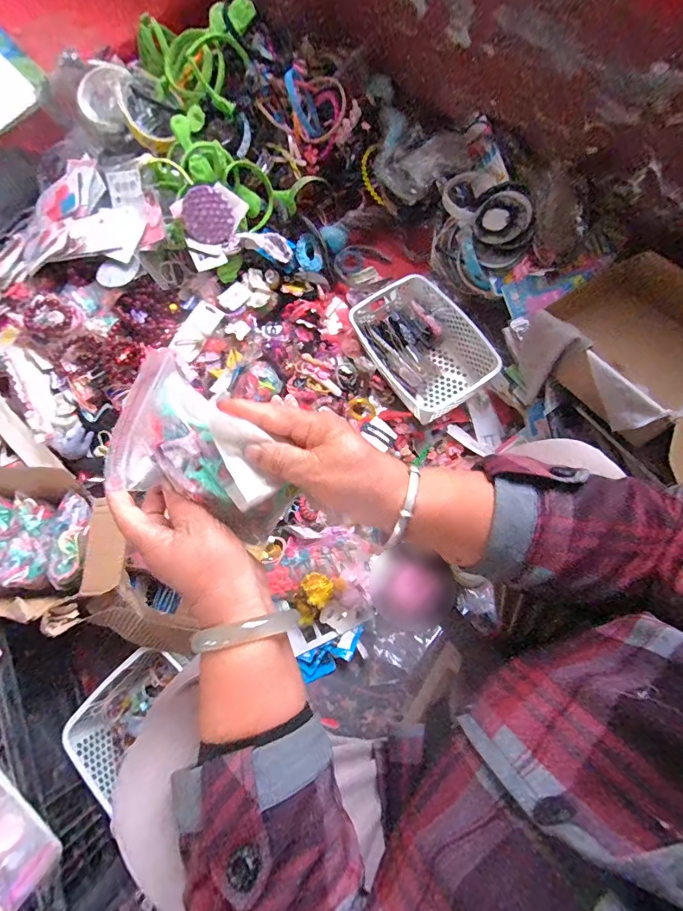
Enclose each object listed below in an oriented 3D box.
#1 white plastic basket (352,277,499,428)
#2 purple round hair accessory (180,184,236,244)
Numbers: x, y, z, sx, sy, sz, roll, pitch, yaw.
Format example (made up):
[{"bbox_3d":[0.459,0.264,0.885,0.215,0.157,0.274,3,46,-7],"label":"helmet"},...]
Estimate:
[{"bbox_3d":[0.156,-0.237,0.881,0.204,0.086,0.313,-30,74,-9],"label":"white plastic basket"},{"bbox_3d":[-0.263,-0.473,0.820,0.099,0.096,0.009,-6,31,-23],"label":"purple round hair accessory"}]

